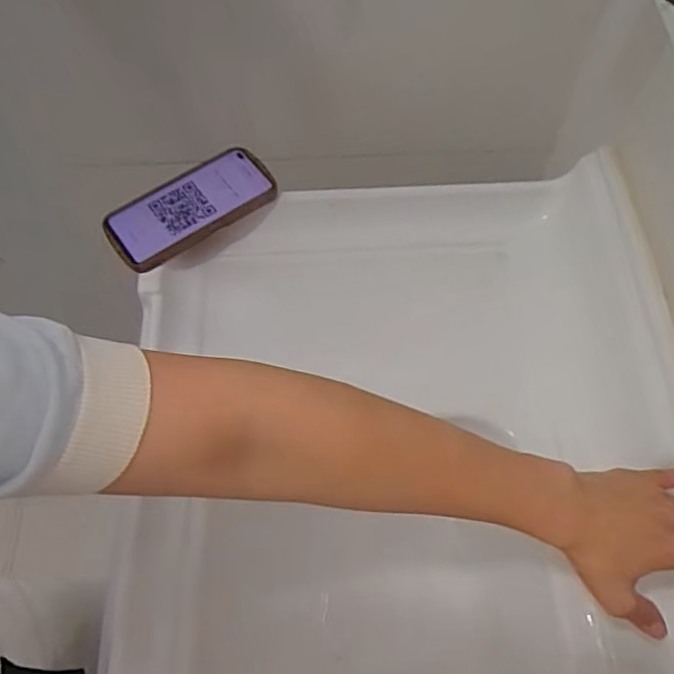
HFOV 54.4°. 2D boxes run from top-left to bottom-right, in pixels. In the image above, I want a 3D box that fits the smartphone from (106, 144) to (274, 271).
[{"bbox_3d":[-0.145,-0.131,0.661,0.170,0.018,0.079,-32,65,-16],"label":"smartphone"}]

